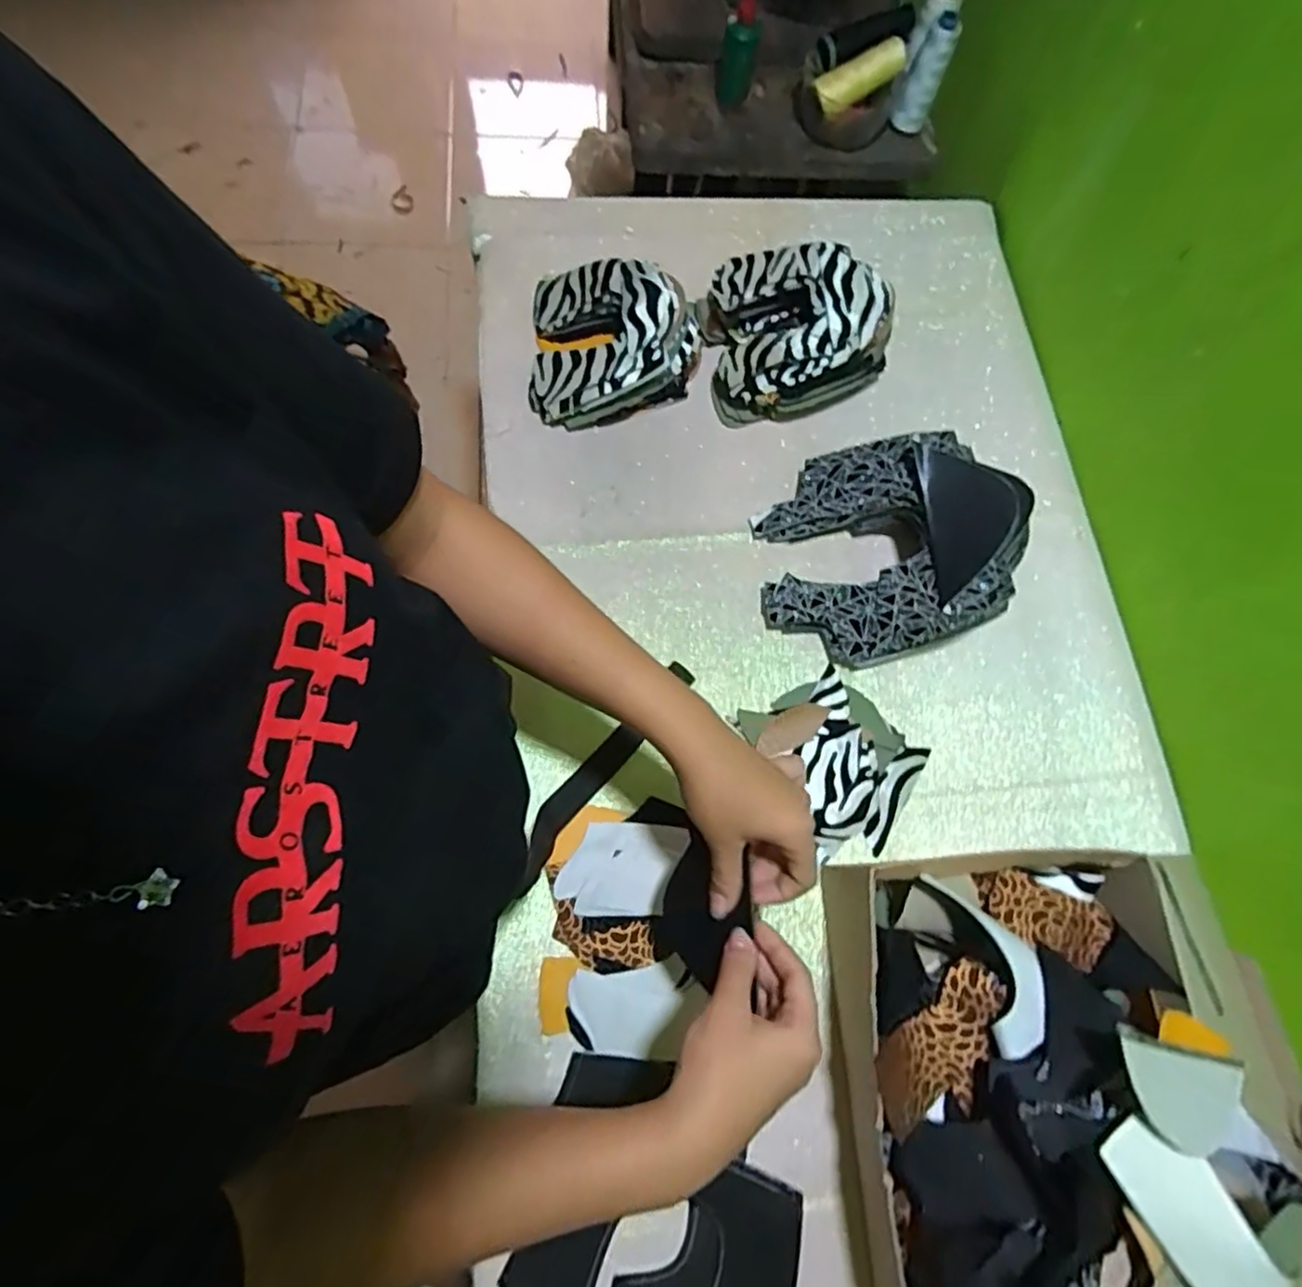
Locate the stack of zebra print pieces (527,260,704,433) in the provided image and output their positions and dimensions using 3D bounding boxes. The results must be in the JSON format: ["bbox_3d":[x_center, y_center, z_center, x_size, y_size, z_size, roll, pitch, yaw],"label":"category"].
[{"bbox_3d":[-0.036,-0.295,0.654,0.167,0.095,0.153,4,70,-4],"label":"stack of zebra print pieces"}]

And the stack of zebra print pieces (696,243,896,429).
[{"bbox_3d":[0.149,-0.315,0.666,0.175,0.093,0.163,2,70,-4],"label":"stack of zebra print pieces"}]

